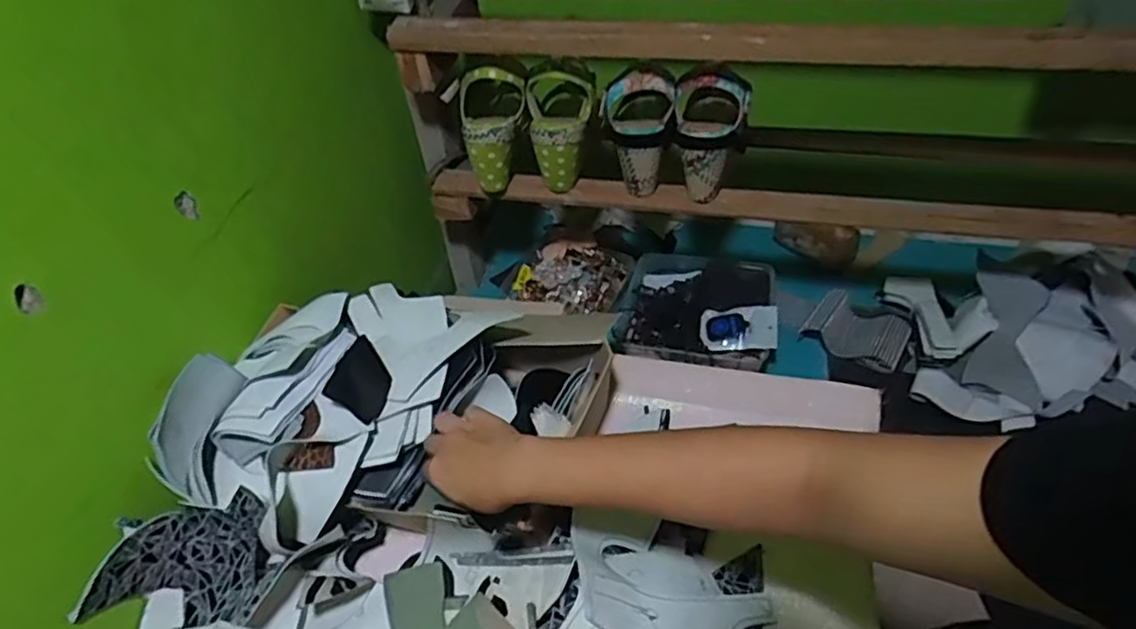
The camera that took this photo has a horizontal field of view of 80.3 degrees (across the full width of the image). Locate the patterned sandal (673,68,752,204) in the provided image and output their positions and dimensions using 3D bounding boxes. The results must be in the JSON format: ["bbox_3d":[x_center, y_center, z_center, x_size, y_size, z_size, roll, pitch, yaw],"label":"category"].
[{"bbox_3d":[0.159,-0.201,0.755,0.081,0.134,0.069,1,44,6],"label":"patterned sandal"}]

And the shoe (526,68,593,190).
[{"bbox_3d":[-0.007,-0.220,0.795,0.075,0.124,0.084,-5,44,0],"label":"shoe"}]

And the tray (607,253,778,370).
[{"bbox_3d":[0.179,-0.016,0.933,0.209,0.051,0.210,6,45,11],"label":"tray"}]

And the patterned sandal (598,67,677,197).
[{"bbox_3d":[0.081,-0.206,0.769,0.079,0.131,0.069,0,45,4],"label":"patterned sandal"}]

